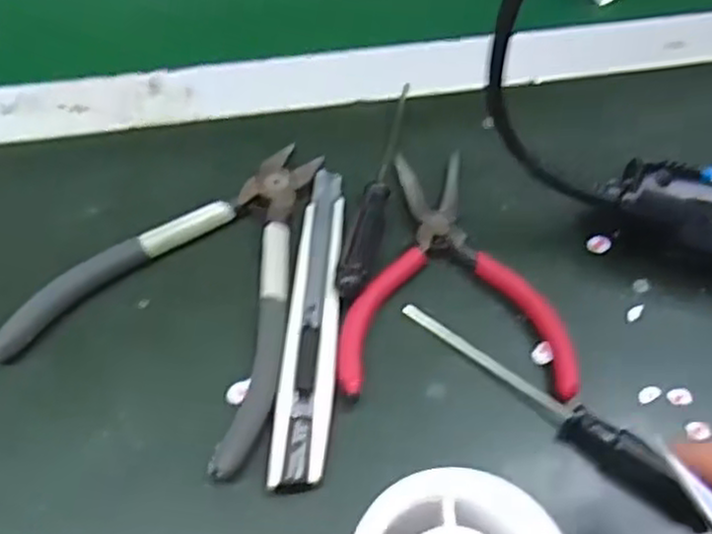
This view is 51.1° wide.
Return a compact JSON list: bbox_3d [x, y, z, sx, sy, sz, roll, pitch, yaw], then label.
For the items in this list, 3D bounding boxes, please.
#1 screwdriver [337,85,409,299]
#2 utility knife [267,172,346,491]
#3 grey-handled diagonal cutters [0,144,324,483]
[{"bbox_3d":[0.012,-0.040,0.332,0.012,0.011,0.129,13,56,5],"label":"screwdriver"},{"bbox_3d":[-0.016,0.018,0.295,0.020,0.007,0.141,5,56,0],"label":"utility knife"},{"bbox_3d":[-0.056,0.001,0.301,0.102,0.008,0.141,25,58,13],"label":"grey-handled diagonal cutters"}]

